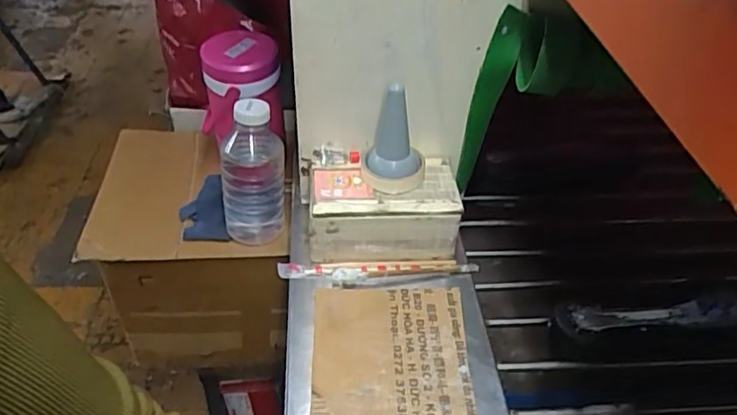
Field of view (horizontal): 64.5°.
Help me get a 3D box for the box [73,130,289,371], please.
[{"bbox_3d":[-0.299,0.079,1.085,0.313,0.321,0.319,0,41,-4],"label":"box"}]

